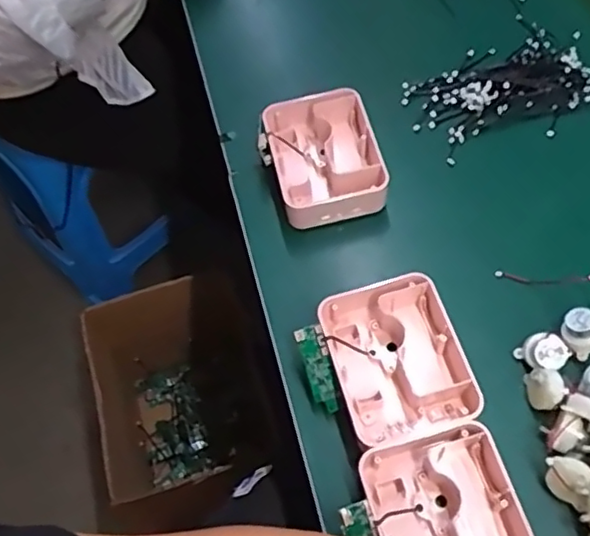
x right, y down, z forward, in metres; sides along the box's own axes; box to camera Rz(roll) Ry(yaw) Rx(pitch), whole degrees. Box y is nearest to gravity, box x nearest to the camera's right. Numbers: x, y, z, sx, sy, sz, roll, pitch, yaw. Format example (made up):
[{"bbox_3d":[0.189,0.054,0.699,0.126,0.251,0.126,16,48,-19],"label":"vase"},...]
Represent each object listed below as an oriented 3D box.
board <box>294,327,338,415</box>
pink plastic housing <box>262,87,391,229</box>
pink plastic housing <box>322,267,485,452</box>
[{"bbox_3d":[0.020,0.082,0.509,0.024,0.005,0.070,-18,84,13],"label":"board"},{"bbox_3d":[0.028,-0.111,0.616,0.103,0.046,0.126,-11,60,-4],"label":"pink plastic housing"},{"bbox_3d":[0.083,0.077,0.511,0.099,0.043,0.131,-14,60,-5],"label":"pink plastic housing"}]

